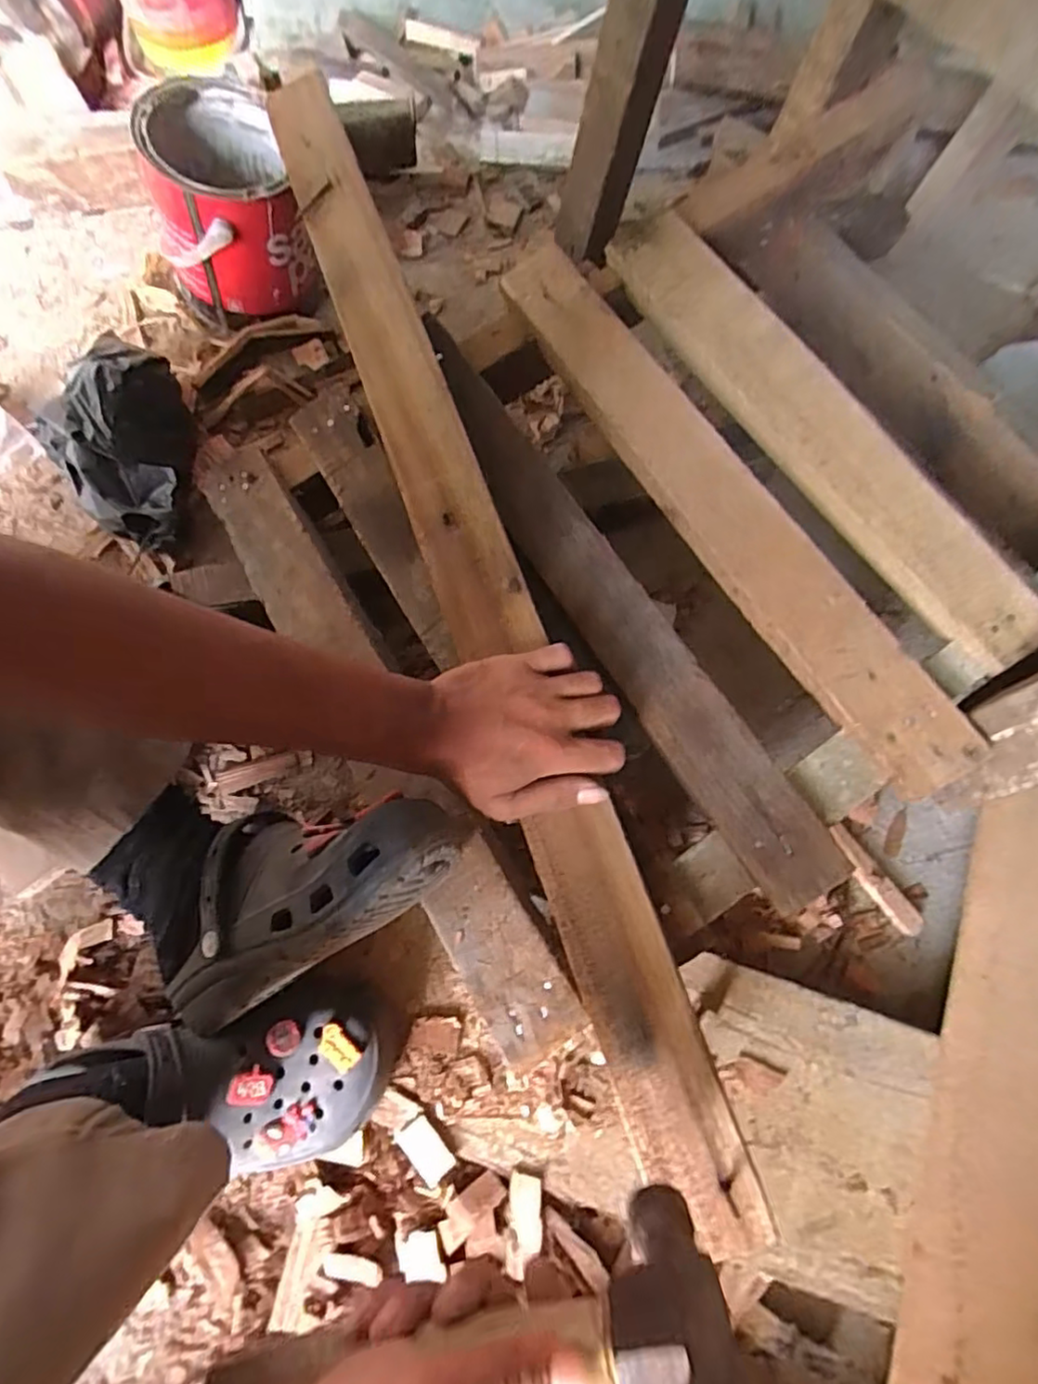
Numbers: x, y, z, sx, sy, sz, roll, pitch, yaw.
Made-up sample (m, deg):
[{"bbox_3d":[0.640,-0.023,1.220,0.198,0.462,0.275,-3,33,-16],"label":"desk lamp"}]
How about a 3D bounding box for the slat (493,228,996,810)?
[{"bbox_3d":[0.140,-0.154,0.462,0.063,0.020,0.508,-36,74,14],"label":"slat"}]

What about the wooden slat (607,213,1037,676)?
[{"bbox_3d":[0.215,-0.205,0.465,0.064,0.021,0.436,-36,74,12],"label":"wooden slat"}]

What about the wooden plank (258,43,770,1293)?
[{"bbox_3d":[-0.048,-0.128,0.453,0.062,0.039,0.881,-18,75,-8],"label":"wooden plank"}]

